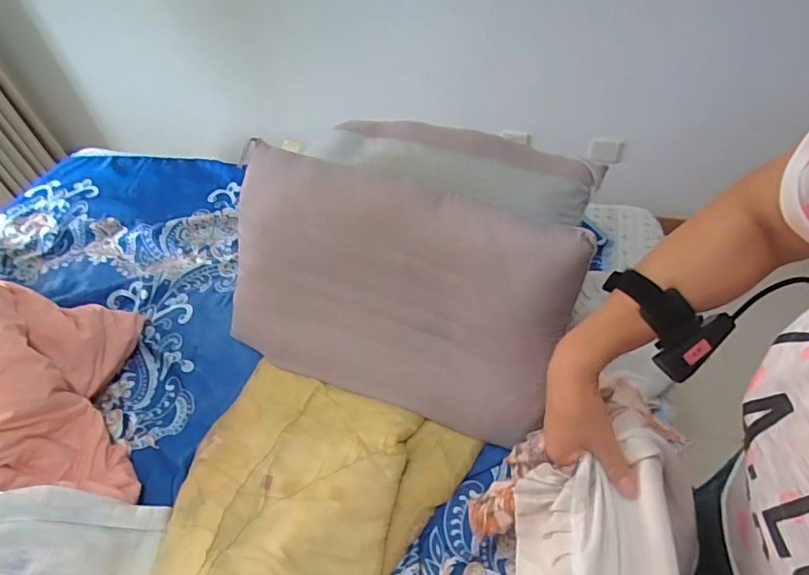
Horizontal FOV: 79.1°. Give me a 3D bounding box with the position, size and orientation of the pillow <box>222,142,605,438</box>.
[{"bbox_3d":[-0.055,0.009,0.865,0.638,0.397,0.081,20,23,24],"label":"pillow"}]

